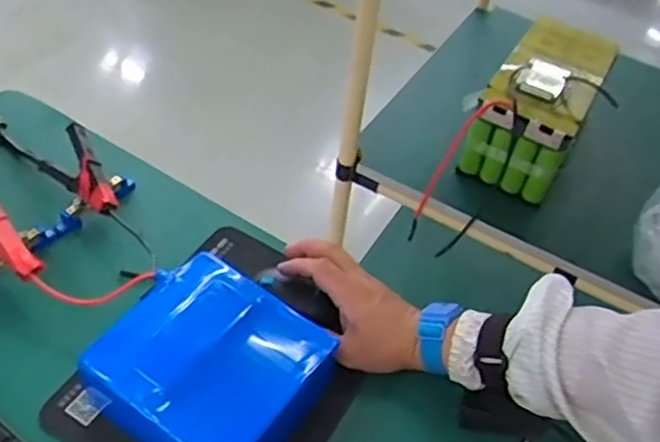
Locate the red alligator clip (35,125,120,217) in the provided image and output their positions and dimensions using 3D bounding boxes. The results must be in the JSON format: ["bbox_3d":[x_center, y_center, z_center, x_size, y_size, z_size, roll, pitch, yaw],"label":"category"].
[{"bbox_3d":[-0.245,-0.044,0.675,0.051,0.039,0.118,-28,56,-28],"label":"red alligator clip"}]

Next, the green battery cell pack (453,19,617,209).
[{"bbox_3d":[0.337,-0.194,1.078,0.134,0.149,0.333,26,50,16],"label":"green battery cell pack"}]

